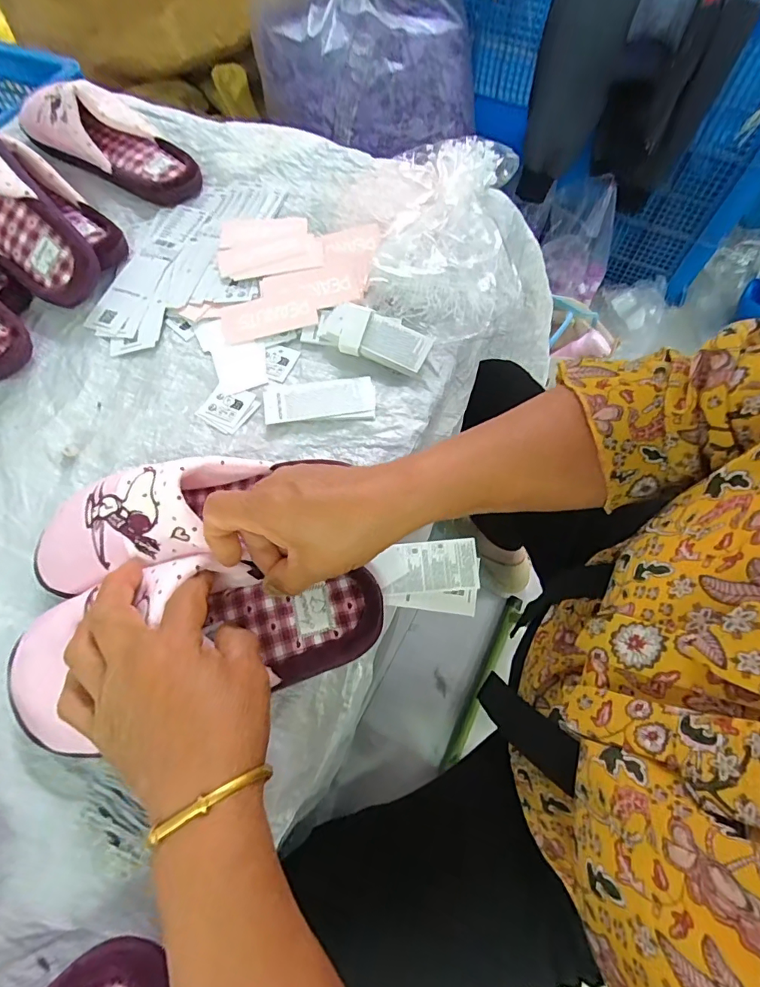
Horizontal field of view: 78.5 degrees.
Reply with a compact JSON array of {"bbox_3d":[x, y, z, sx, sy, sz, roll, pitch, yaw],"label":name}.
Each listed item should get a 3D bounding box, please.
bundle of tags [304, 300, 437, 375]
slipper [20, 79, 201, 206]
[{"bbox_3d":[-0.014,-0.152,0.445,0.122,0.023,0.050,17,67,7],"label":"bundle of tags"},{"bbox_3d":[-0.312,-0.423,0.538,0.229,0.075,0.093,27,69,-1],"label":"slipper"}]

